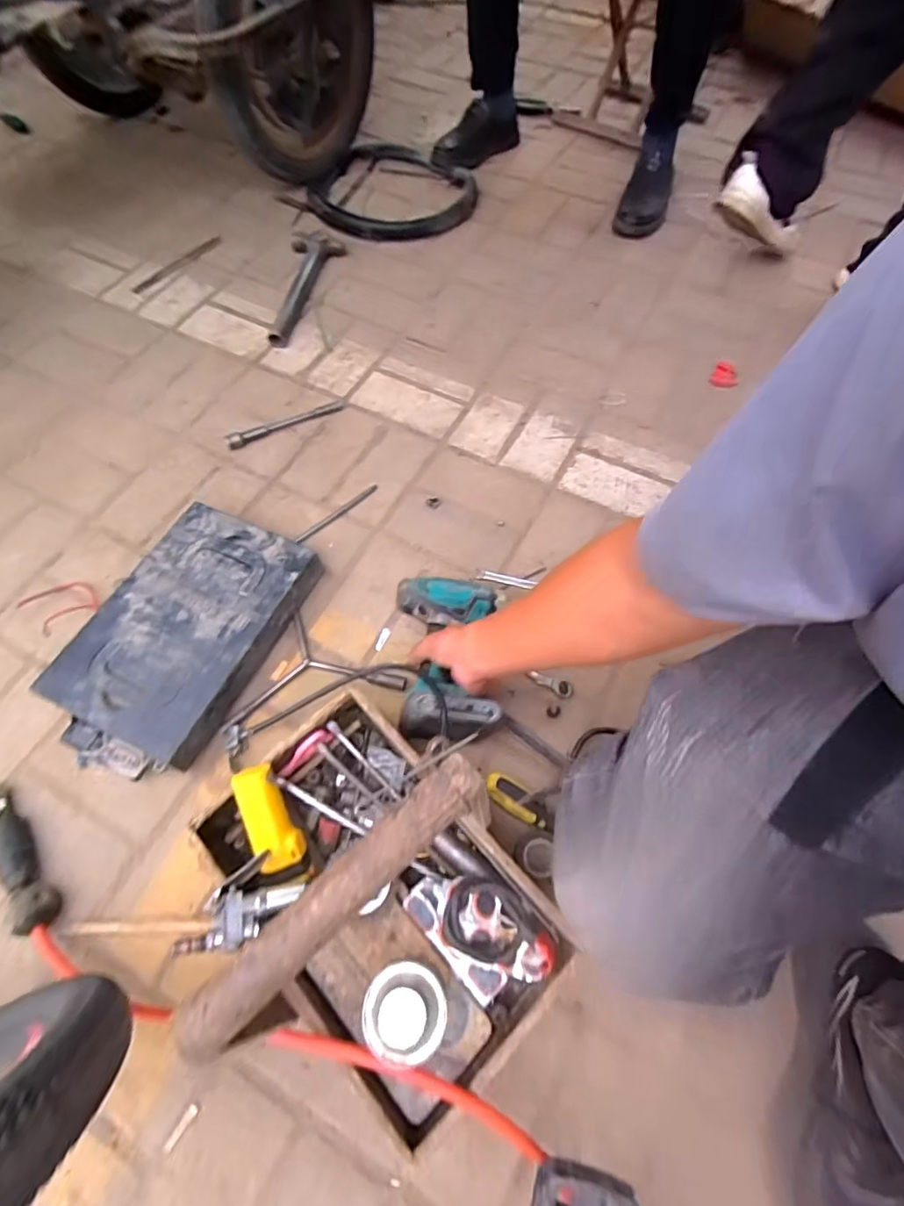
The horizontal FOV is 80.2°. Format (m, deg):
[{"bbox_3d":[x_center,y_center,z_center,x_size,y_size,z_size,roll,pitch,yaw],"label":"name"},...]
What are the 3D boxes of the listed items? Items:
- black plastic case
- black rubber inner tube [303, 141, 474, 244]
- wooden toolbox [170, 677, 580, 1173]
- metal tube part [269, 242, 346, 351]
[{"bbox_3d":[-0.344,0.042,0.695,0.208,0.065,0.342,23,67,10],"label":"black plastic case"},{"bbox_3d":[-0.125,-0.875,1.146,0.345,0.041,0.348,0,65,0],"label":"black rubber inner tube"},{"bbox_3d":[-0.075,0.249,0.473,0.236,0.270,0.349,-35,66,-17],"label":"wooden toolbox"},{"bbox_3d":[-0.285,-0.591,1.025,0.095,0.034,0.281,9,66,4],"label":"metal tube part"}]

